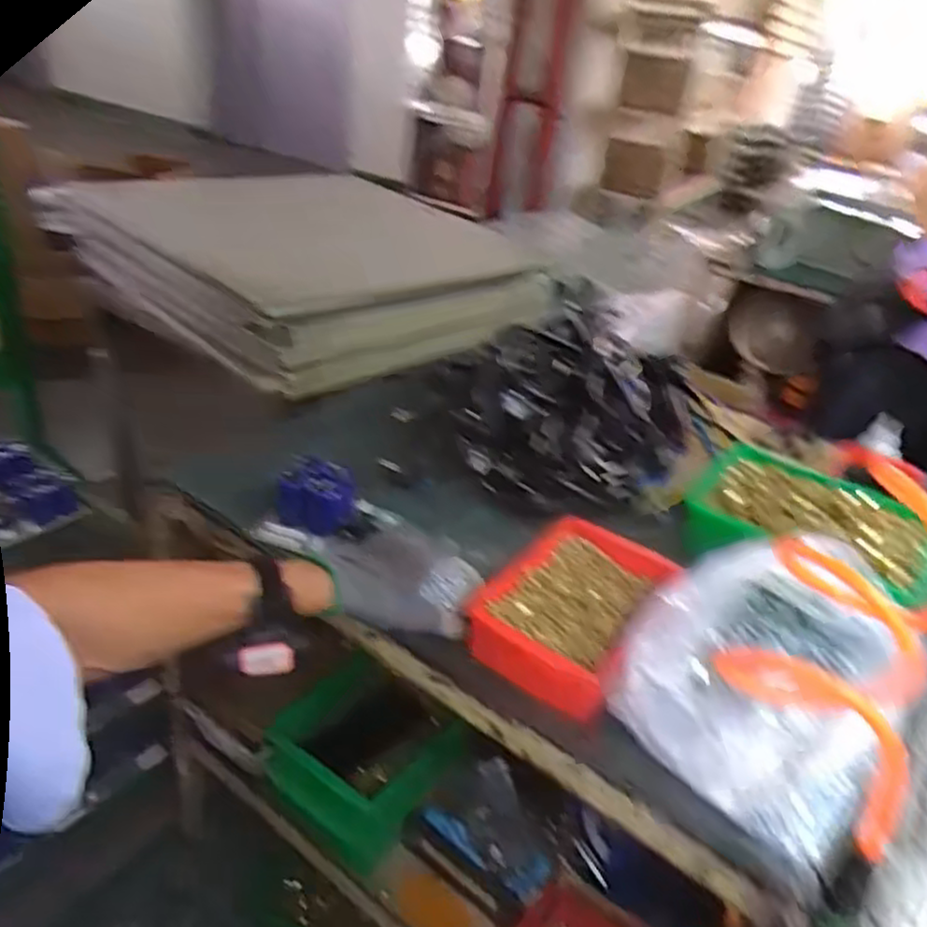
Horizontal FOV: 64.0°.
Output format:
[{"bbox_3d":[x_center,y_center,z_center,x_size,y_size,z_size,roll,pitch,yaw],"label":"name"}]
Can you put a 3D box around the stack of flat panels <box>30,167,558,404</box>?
[{"bbox_3d":[-0.262,-0.377,1.377,0.652,0.191,0.636,30,37,33],"label":"stack of flat panels"}]

